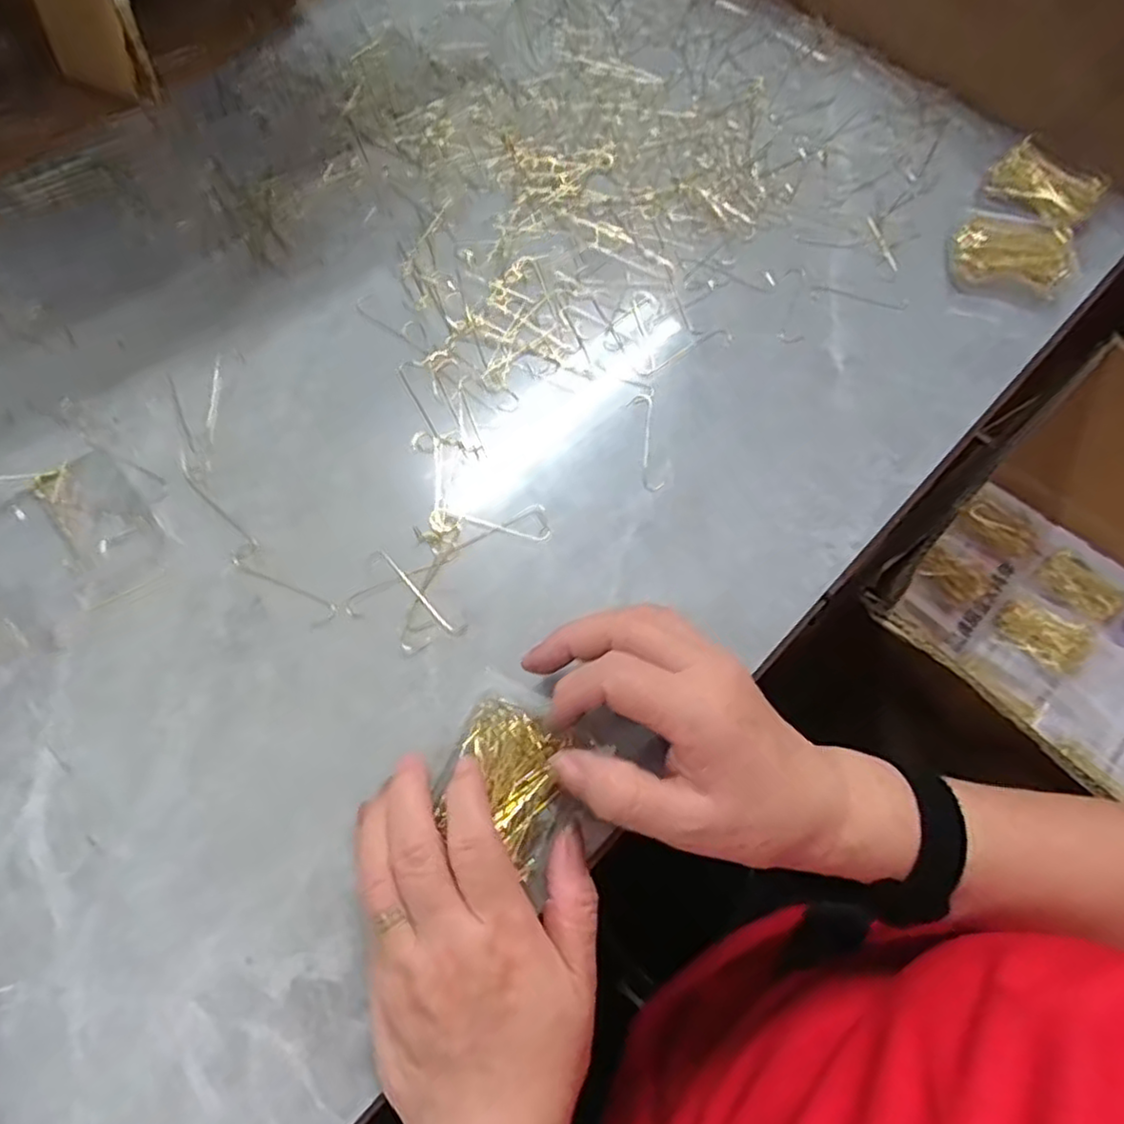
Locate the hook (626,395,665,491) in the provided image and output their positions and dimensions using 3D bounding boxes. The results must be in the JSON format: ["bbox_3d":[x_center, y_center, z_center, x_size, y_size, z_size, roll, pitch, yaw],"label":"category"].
[{"bbox_3d":[0.047,-0.069,0.393,0.014,0.004,0.065,-2,66,-4],"label":"hook"}]

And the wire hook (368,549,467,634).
[{"bbox_3d":[-0.073,0.014,0.351,0.064,0.004,0.010,39,70,13],"label":"wire hook"}]

